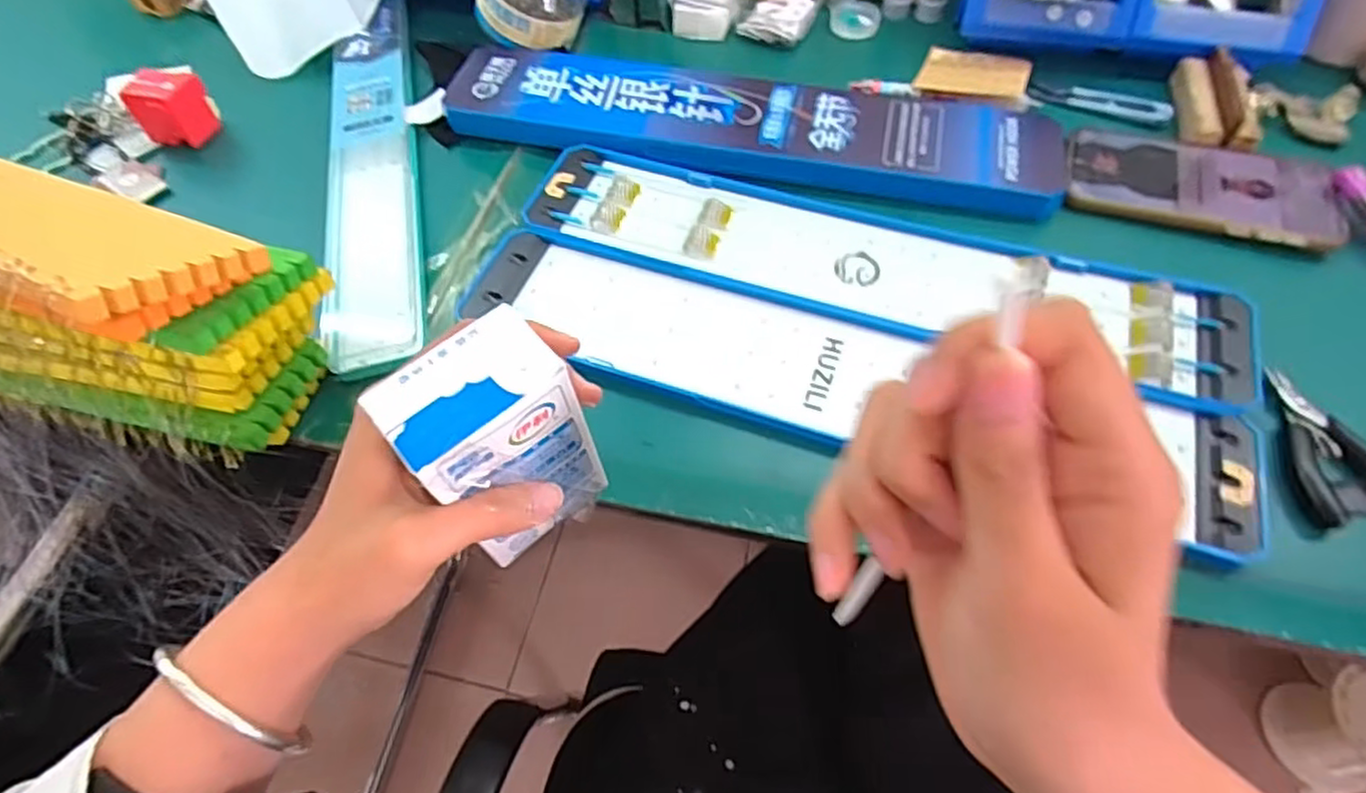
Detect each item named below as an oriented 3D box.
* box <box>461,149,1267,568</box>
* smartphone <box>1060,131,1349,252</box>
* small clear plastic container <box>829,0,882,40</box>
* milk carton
[{"bbox_3d":[0.100,-0.055,0.436,0.446,0.016,0.201,15,59,11],"label":"box"},{"bbox_3d":[0.353,-0.147,0.480,0.167,0.014,0.092,16,60,12],"label":"smartphone"},{"bbox_3d":[0.153,-0.336,0.627,0.044,0.018,0.044,5,58,5],"label":"small clear plastic container"},{"bbox_3d":[-0.075,0.021,0.293,0.062,0.101,0.042,-38,64,-20],"label":"milk carton"}]

